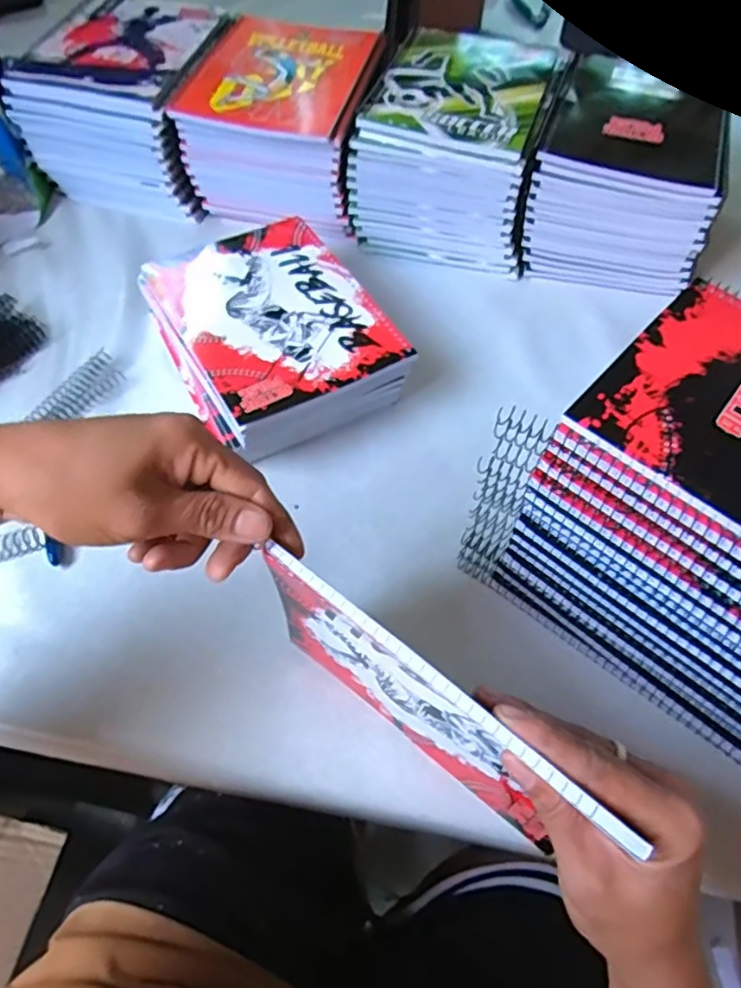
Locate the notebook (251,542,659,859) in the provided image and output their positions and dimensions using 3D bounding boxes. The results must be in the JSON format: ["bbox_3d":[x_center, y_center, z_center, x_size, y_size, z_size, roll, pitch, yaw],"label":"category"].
[{"bbox_3d":[0.023,0.107,0.317,0.184,0.141,0.013,36,65,19],"label":"notebook"}]

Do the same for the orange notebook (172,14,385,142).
[{"bbox_3d":[-0.084,-0.402,0.585,0.148,0.012,0.182,12,60,6],"label":"orange notebook"}]

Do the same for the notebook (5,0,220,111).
[{"bbox_3d":[-0.240,-0.436,0.596,0.145,0.011,0.173,14,60,8],"label":"notebook"}]

